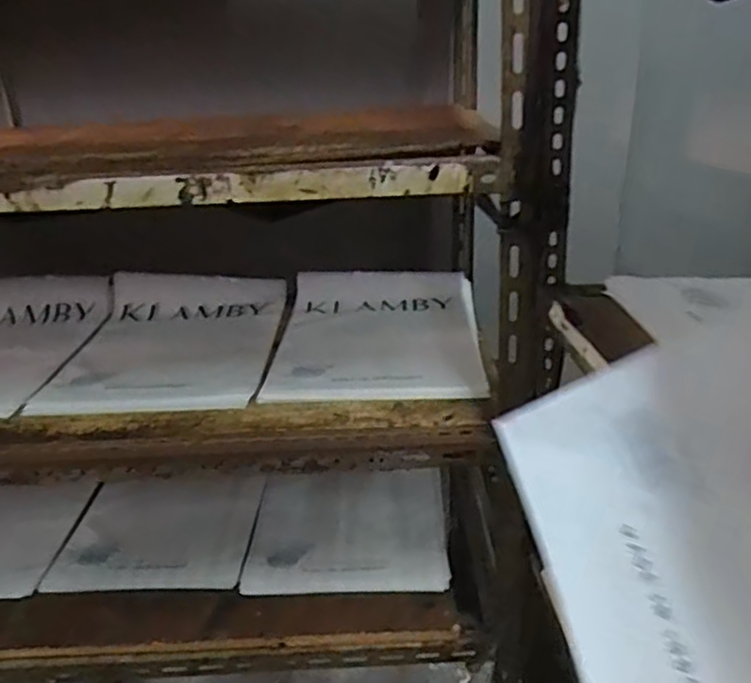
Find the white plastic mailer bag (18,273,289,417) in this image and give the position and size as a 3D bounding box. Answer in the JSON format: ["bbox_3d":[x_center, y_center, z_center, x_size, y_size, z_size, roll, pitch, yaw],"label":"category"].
[{"bbox_3d":[-0.323,-0.020,1.103,0.316,0.043,0.513,-1,23,1],"label":"white plastic mailer bag"}]

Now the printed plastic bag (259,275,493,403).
[{"bbox_3d":[0.003,-0.018,1.049,0.313,0.048,0.434,0,23,4],"label":"printed plastic bag"}]

